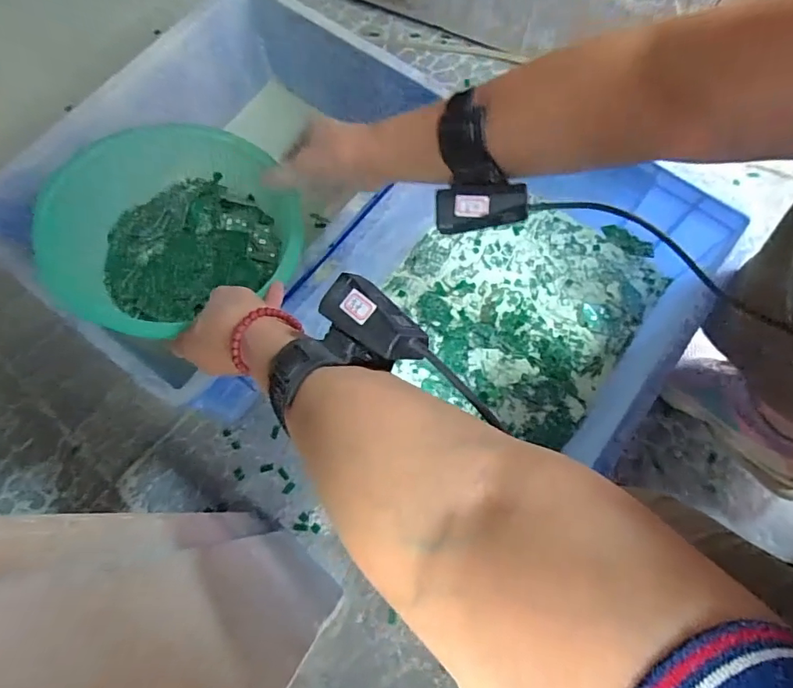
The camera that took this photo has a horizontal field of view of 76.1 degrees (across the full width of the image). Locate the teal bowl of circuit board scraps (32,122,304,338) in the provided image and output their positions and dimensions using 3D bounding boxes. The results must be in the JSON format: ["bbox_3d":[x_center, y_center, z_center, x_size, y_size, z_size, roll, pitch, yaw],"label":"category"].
[{"bbox_3d":[-0.223,-0.112,0.506,0.212,0.080,0.221,0,71,0],"label":"teal bowl of circuit board scraps"}]

